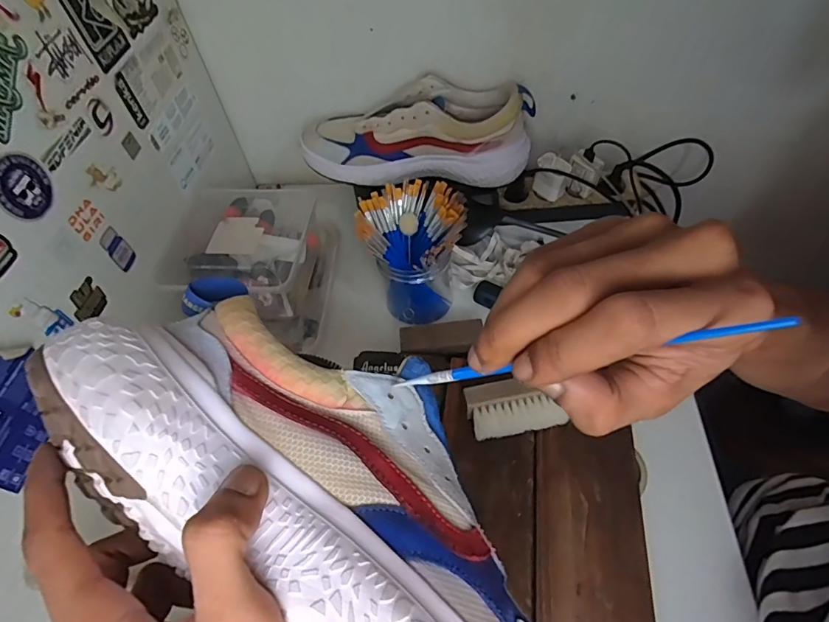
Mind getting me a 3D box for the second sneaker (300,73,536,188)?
[{"bbox_3d":[0.001,-0.230,0.591,0.289,0.093,0.088,1,54,7],"label":"second sneaker"}]

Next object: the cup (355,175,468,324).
[{"bbox_3d":[0.002,-0.065,0.543,0.115,0.143,0.103,4,54,9],"label":"cup"}]

